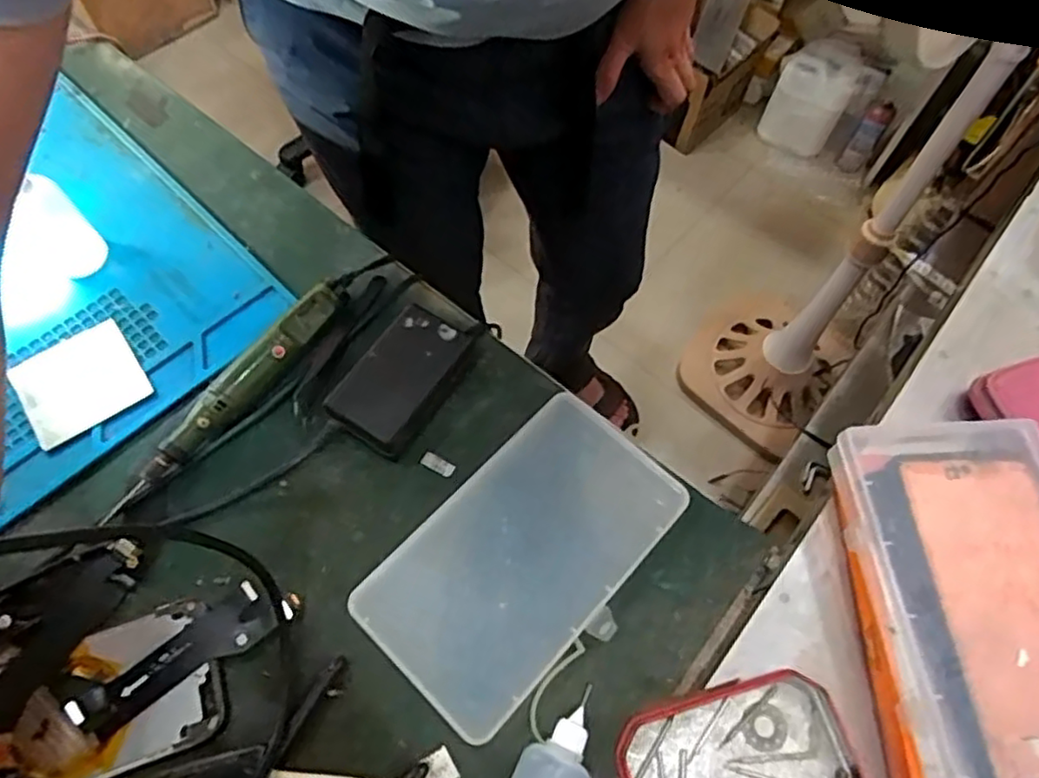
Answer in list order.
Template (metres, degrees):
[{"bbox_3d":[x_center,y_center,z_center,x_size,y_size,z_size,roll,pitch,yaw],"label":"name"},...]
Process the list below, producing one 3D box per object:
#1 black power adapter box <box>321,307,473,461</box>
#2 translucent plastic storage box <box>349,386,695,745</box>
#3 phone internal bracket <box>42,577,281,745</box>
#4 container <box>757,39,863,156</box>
[{"bbox_3d":[-0.071,-0.003,0.402,0.051,0.032,0.087,33,67,12],"label":"black power adapter box"},{"bbox_3d":[0.004,0.088,0.361,0.100,0.017,0.172,39,67,19],"label":"translucent plastic storage box"},{"bbox_3d":[-0.177,0.136,0.333,0.107,0.007,0.037,-24,68,-14],"label":"phone internal bracket"},{"bbox_3d":[0.639,-0.647,1.458,0.157,0.184,0.151,24,65,8],"label":"container"}]

